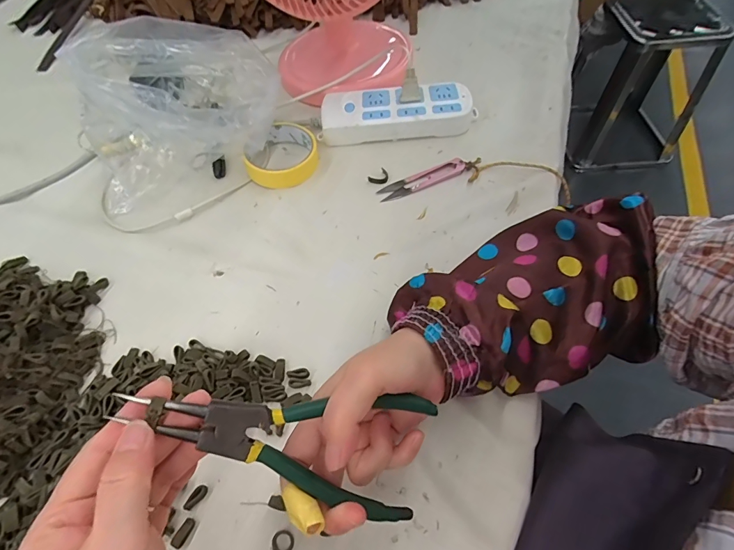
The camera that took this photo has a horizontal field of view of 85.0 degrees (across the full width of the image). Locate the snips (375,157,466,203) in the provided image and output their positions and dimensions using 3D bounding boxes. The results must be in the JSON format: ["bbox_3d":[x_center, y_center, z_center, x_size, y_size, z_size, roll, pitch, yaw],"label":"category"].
[{"bbox_3d":[0.063,-0.110,0.454,0.103,0.010,0.025,-23,61,-11],"label":"snips"}]

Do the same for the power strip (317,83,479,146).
[{"bbox_3d":[0.036,-0.201,0.496,0.184,0.031,0.070,-2,59,1],"label":"power strip"}]

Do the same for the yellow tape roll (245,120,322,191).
[{"bbox_3d":[-0.097,-0.142,0.471,0.075,0.024,0.084,13,60,10],"label":"yellow tape roll"}]

